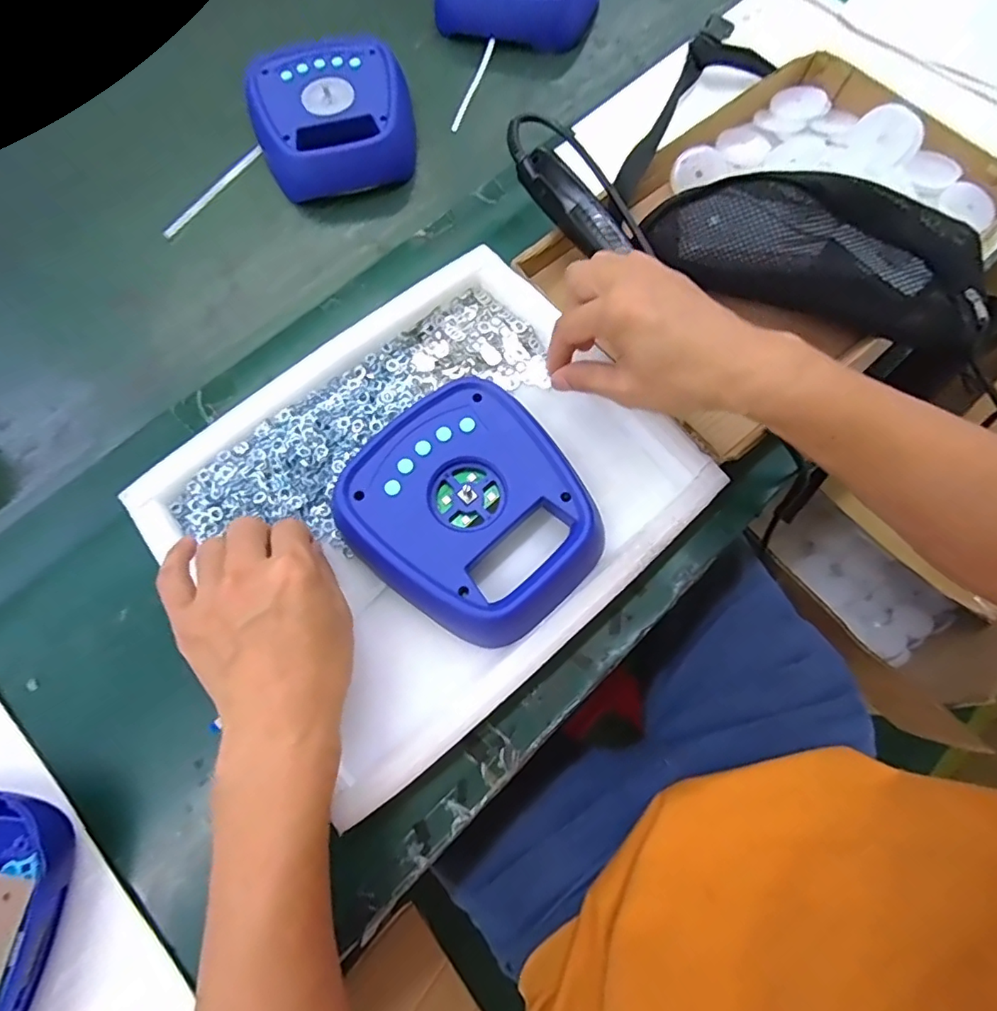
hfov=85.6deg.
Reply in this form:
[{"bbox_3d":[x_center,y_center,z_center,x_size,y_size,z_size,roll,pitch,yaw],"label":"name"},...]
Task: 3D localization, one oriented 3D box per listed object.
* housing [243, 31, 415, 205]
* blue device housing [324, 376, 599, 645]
[{"bbox_3d":[-0.170,-0.400,0.553,0.158,0.052,0.153,-14,73,-5],"label":"housing"},{"bbox_3d":[-0.018,0.005,0.385,0.151,0.032,0.170,-39,76,-12],"label":"blue device housing"}]

